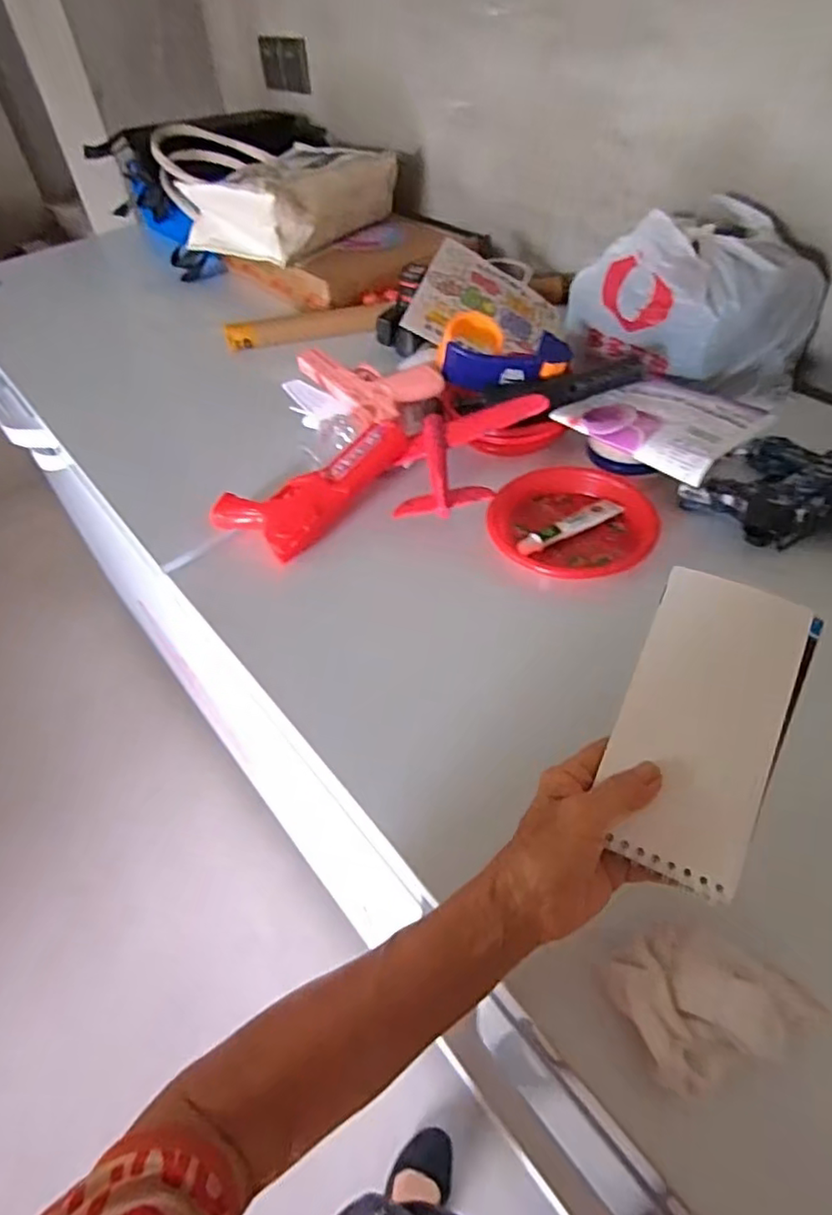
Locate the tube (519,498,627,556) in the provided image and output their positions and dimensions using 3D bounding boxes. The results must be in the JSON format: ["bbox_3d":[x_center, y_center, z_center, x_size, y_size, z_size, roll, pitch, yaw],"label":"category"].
[{"bbox_3d":[0.155,-0.083,0.629,0.120,0.014,0.026,-27,52,-19],"label":"tube"}]

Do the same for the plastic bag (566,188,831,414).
[{"bbox_3d":[0.343,-0.371,0.747,0.221,0.152,0.233,-32,54,-23],"label":"plastic bag"}]

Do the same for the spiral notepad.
[{"bbox_3d":[0.168,0.066,0.361,0.091,0.010,0.178,16,72,17],"label":"spiral notepad"}]

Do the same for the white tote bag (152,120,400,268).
[{"bbox_3d":[-0.281,-0.757,1.114,0.451,0.120,0.286,31,57,28],"label":"white tote bag"}]

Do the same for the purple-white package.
[{"bbox_3d":[0.248,-0.197,0.641,0.127,0.025,0.173,-36,55,-25],"label":"purple-white package"}]

